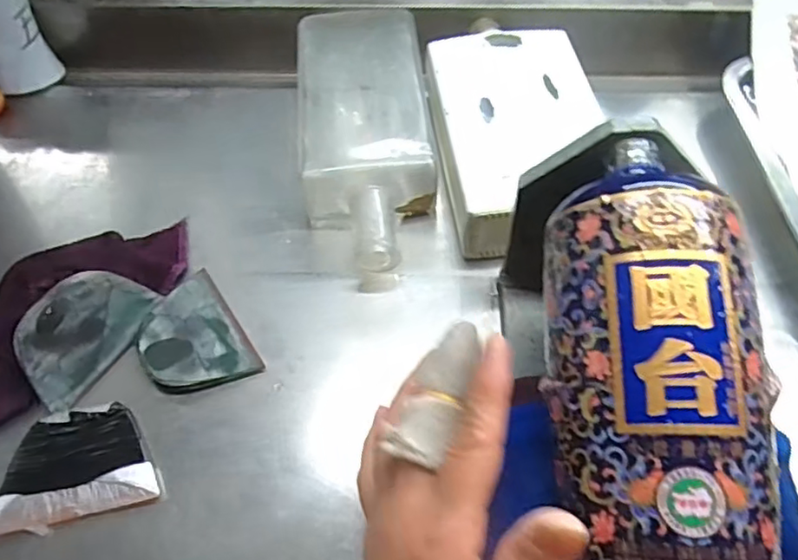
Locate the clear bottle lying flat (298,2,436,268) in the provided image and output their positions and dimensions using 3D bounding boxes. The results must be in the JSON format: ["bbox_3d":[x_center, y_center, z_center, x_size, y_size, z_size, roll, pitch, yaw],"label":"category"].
[{"bbox_3d":[-0.024,-0.105,0.441,0.094,0.048,0.230,-4,60,-1],"label":"clear bottle lying flat"}]

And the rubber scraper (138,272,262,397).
[{"bbox_3d":[-0.128,0.035,0.377,0.057,0.010,0.081,-31,63,-15],"label":"rubber scraper"}]

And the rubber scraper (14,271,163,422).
[{"bbox_3d":[-0.192,0.031,0.368,0.055,0.004,0.086,36,66,-11],"label":"rubber scraper"}]

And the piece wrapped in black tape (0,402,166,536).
[{"bbox_3d":[-0.177,0.100,0.337,0.083,0.012,0.061,-17,60,-8],"label":"piece wrapped in black tape"}]

